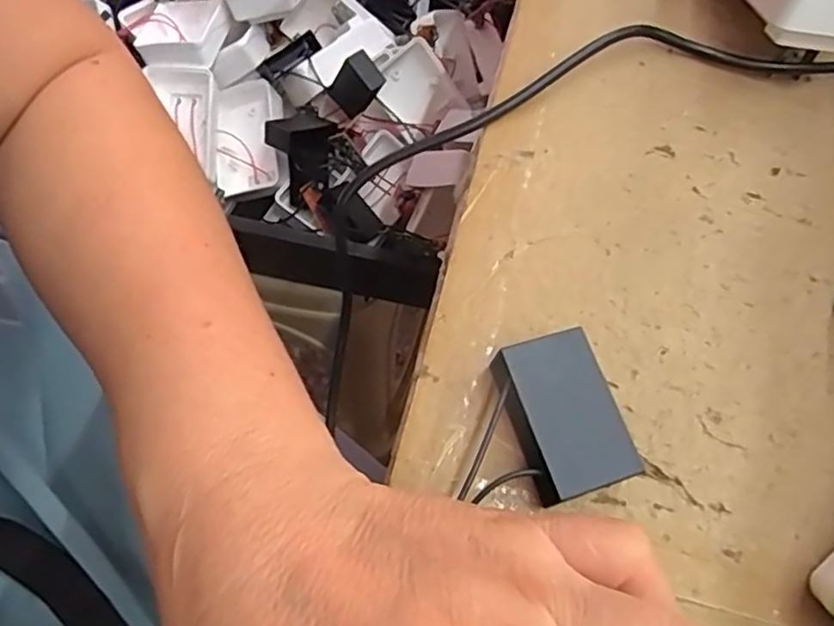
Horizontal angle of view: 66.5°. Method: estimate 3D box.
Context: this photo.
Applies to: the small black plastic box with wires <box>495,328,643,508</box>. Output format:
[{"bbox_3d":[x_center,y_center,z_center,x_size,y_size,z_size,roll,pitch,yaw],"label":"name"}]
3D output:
[{"bbox_3d":[0.045,0.033,0.199,0.031,0.019,0.047,-15,69,-11],"label":"small black plastic box with wires"}]

